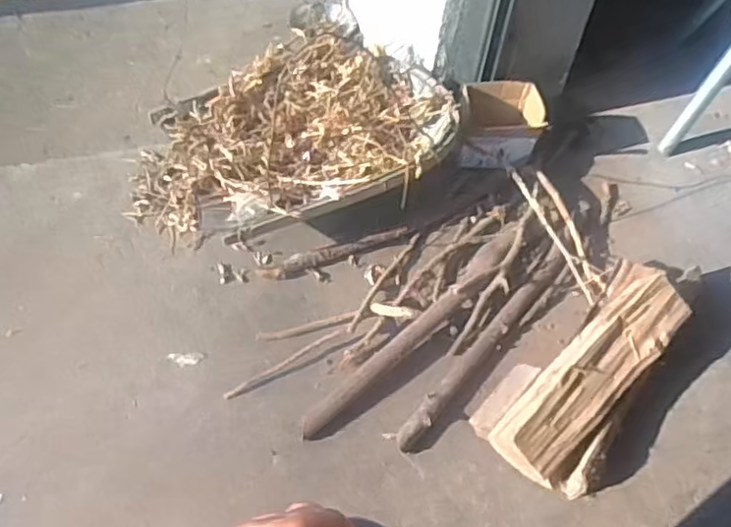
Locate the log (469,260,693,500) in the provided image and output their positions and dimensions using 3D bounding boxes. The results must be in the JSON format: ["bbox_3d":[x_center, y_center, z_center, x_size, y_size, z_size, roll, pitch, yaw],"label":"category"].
[{"bbox_3d":[0.327,0.134,0.880,0.406,0.082,0.163,-36,64,-27],"label":"log"}]

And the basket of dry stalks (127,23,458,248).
[{"bbox_3d":[-0.107,-0.203,1.099,0.537,0.133,0.414,-33,61,-26],"label":"basket of dry stalks"}]

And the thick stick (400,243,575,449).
[{"bbox_3d":[0.182,0.109,0.940,0.037,0.031,0.424,34,57,21],"label":"thick stick"}]

